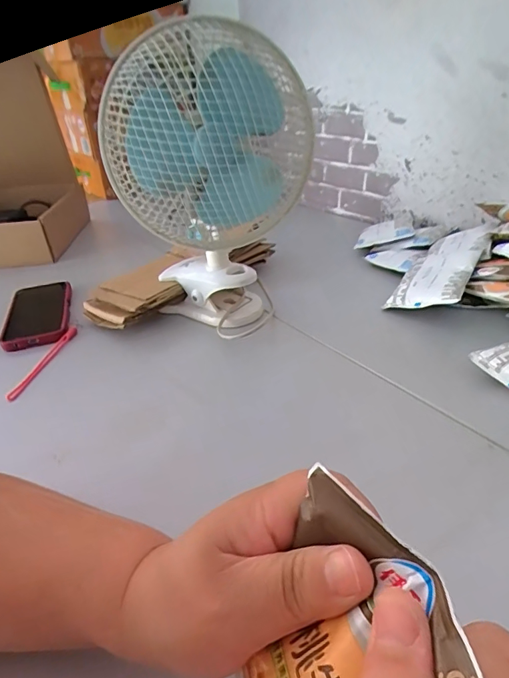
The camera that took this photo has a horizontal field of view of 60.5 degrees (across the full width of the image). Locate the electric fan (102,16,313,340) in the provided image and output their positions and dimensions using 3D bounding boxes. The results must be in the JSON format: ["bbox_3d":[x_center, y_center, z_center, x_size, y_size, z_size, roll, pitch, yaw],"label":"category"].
[{"bbox_3d":[-0.053,-0.161,0.512,0.200,0.318,0.168,-17,36,-20],"label":"electric fan"}]

